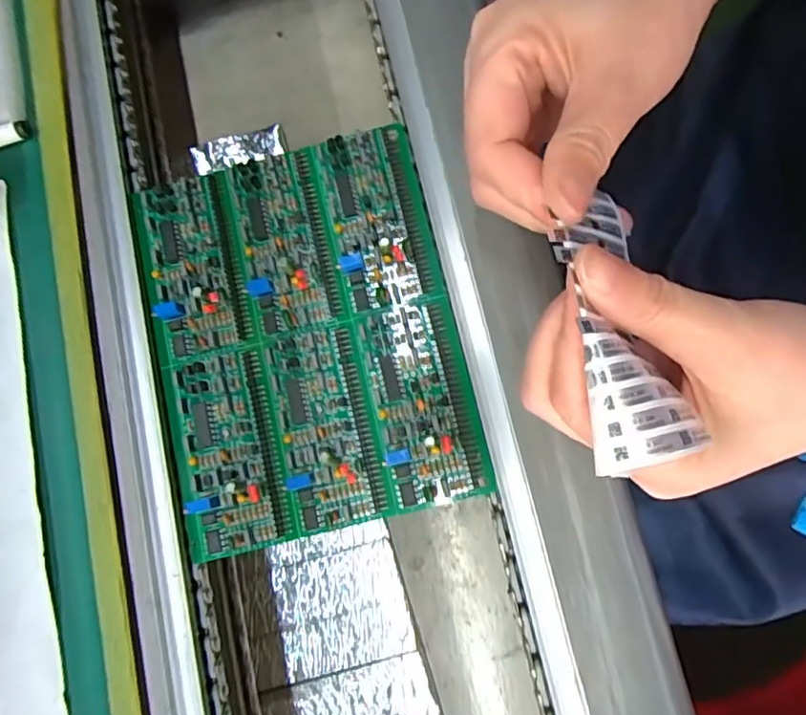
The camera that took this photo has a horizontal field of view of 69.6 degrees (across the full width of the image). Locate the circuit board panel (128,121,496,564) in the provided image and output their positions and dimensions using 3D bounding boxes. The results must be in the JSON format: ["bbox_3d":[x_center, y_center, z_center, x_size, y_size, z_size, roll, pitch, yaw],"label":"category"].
[{"bbox_3d":[-0.042,-0.011,0.247,0.125,0.010,0.162,-14,79,2],"label":"circuit board panel"}]

